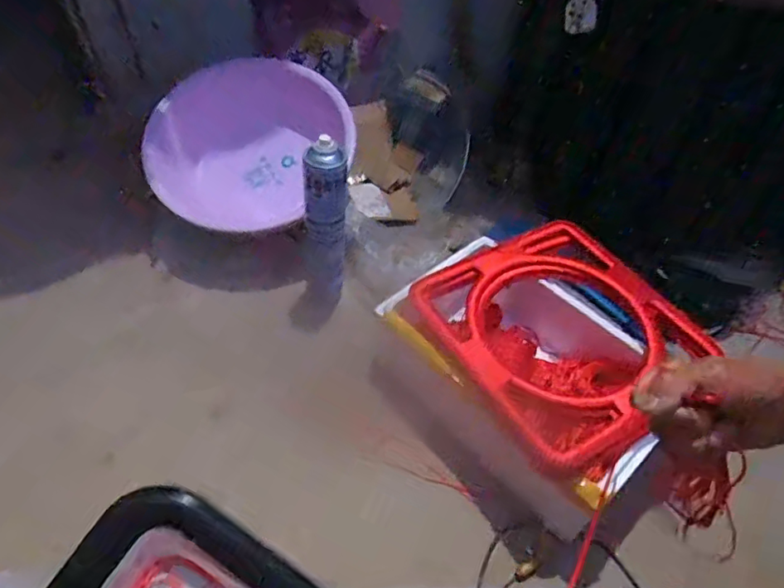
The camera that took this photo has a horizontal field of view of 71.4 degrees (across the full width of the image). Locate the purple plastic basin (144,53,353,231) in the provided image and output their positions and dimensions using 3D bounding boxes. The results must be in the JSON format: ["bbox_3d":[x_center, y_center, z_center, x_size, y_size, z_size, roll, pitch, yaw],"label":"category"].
[{"bbox_3d":[-0.282,-0.293,1.105,0.392,0.333,0.140,-5,21,-12],"label":"purple plastic basin"}]

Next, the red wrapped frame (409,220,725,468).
[{"bbox_3d":[0.248,0.044,0.793,0.342,0.032,0.364,-23,54,-26],"label":"red wrapped frame"}]

